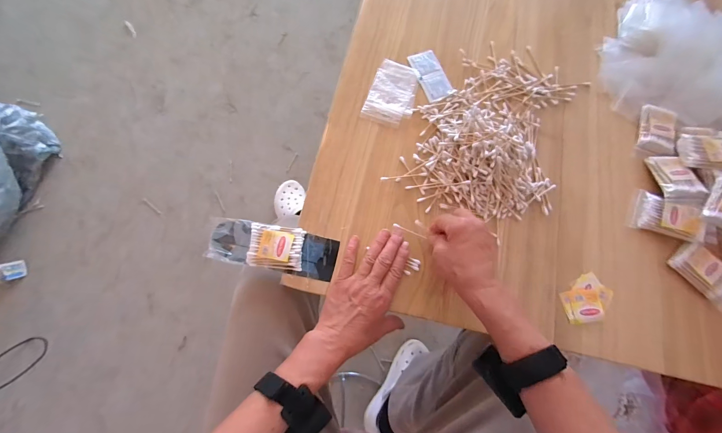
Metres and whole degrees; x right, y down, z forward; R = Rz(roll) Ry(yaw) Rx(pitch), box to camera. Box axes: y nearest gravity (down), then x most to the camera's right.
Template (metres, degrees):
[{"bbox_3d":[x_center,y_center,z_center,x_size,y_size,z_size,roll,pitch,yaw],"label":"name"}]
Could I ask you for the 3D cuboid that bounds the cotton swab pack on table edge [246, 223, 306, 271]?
[{"bbox_3d":[-0.120,0.043,0.438,0.075,0.021,0.059,7,74,-1],"label":"cotton swab pack on table edge"}]

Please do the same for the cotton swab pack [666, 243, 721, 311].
[{"bbox_3d":[0.507,0.085,0.449,0.058,0.014,0.096,-42,81,-13],"label":"cotton swab pack"}]

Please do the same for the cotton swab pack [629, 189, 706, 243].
[{"bbox_3d":[0.463,-0.002,0.465,0.086,0.015,0.063,15,81,30],"label":"cotton swab pack"}]

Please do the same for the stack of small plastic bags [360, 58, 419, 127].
[{"bbox_3d":[0.054,-0.209,0.520,0.078,0.007,0.117,18,74,2],"label":"stack of small plastic bags"}]

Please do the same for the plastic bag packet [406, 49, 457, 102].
[{"bbox_3d":[0.123,-0.247,0.539,0.048,0.007,0.100,-20,77,-8],"label":"plastic bag packet"}]

